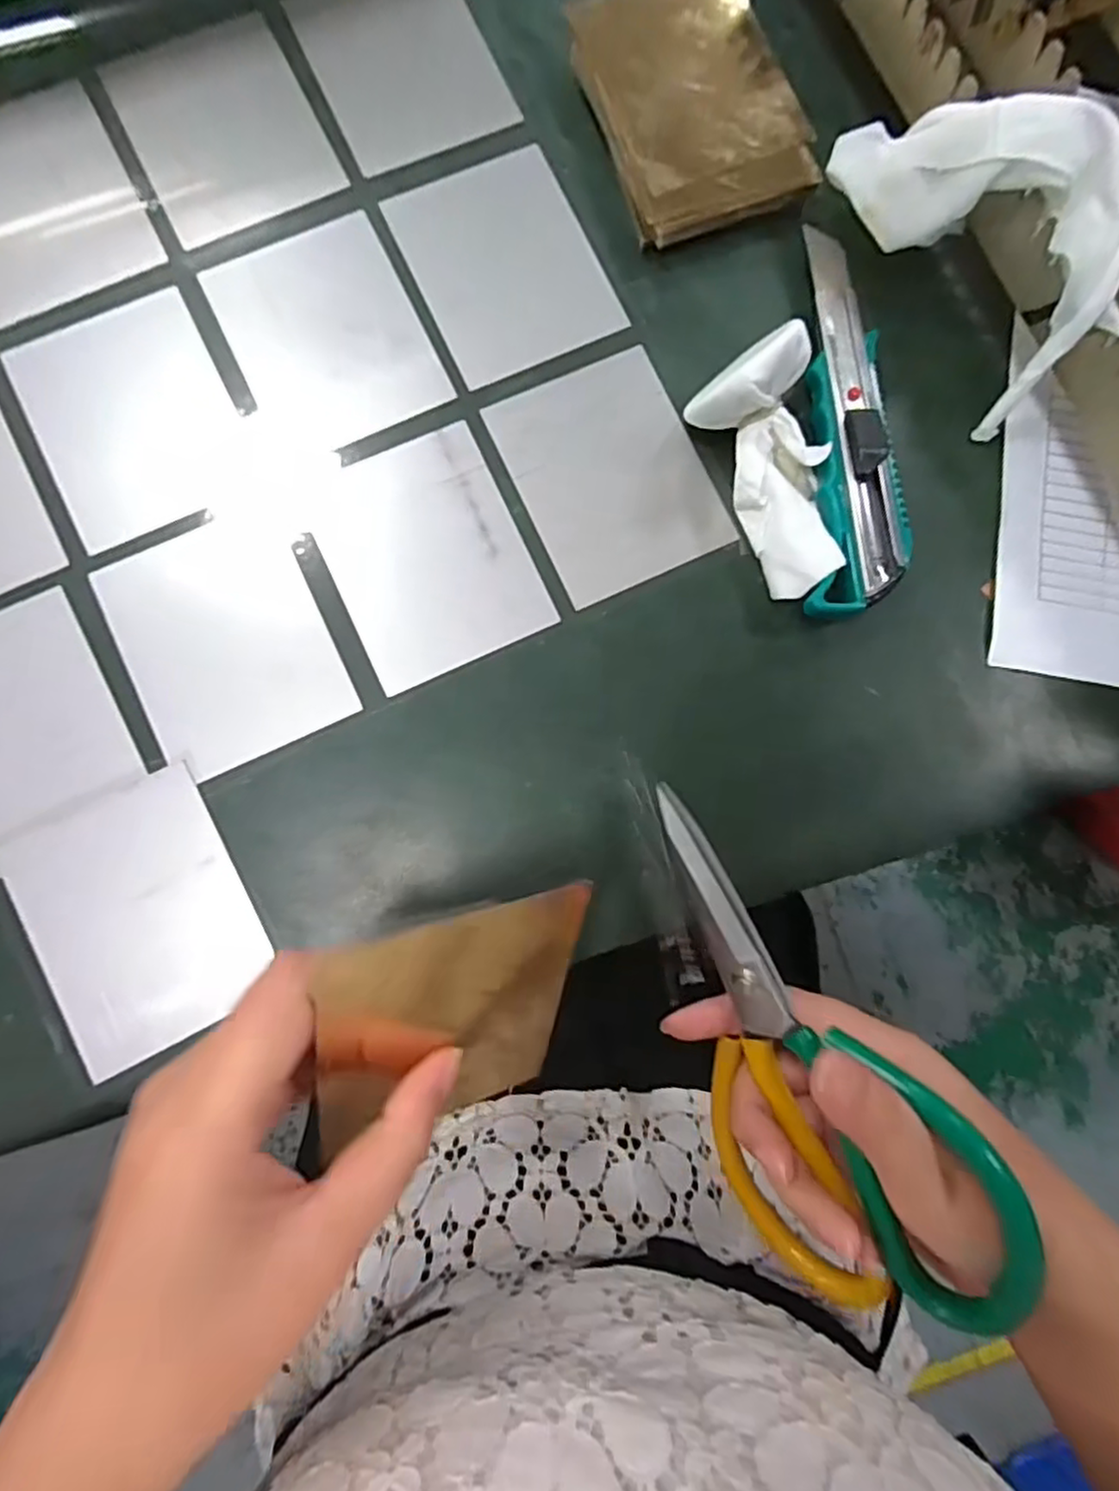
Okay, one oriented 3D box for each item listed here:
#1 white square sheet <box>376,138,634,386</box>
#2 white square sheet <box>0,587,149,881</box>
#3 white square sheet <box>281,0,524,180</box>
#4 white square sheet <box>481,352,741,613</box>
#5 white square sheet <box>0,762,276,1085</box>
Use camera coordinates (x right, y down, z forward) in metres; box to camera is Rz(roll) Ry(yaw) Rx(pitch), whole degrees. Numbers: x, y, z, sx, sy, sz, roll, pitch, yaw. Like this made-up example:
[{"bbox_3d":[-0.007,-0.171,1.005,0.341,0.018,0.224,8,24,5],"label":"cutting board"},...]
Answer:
[{"bbox_3d":[-0.025,-0.218,0.299,0.078,0.004,0.099,-25,86,-5],"label":"white square sheet"},{"bbox_3d":[-0.219,-0.006,0.267,0.079,0.004,0.096,-27,84,-5],"label":"white square sheet"},{"bbox_3d":[-0.074,-0.322,0.312,0.079,0.004,0.099,-25,86,-5],"label":"white square sheet"},{"bbox_3d":[0.022,-0.119,0.291,0.079,0.004,0.099,-25,86,-5],"label":"white square sheet"},{"bbox_3d":[-0.164,0.067,0.260,0.077,0.005,0.097,-27,86,-10],"label":"white square sheet"}]

